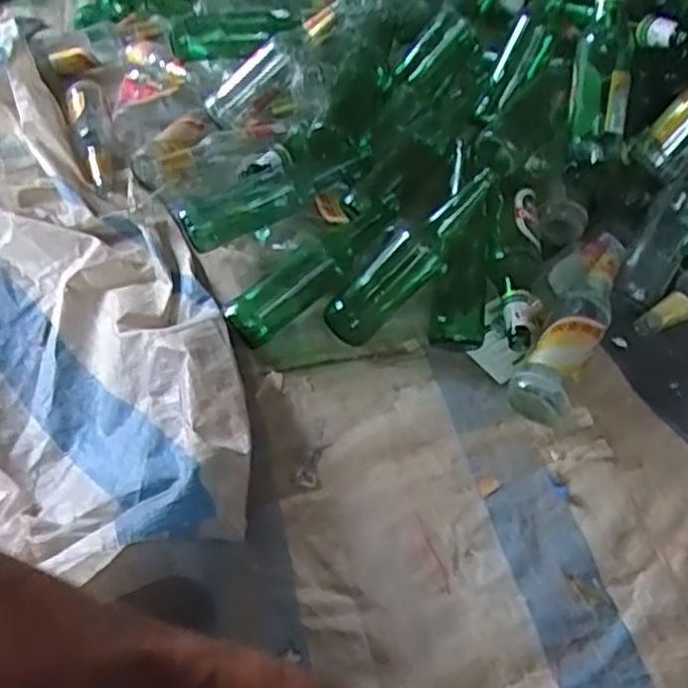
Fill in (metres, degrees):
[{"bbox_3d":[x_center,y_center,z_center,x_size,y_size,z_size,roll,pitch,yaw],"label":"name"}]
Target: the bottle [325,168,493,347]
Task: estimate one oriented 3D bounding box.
[{"bbox_3d":[0.077,-0.109,0.905,0.263,0.060,0.066,-46,52,19],"label":"bottle"}]

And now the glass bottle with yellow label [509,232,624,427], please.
[{"bbox_3d":[0.286,-0.032,0.920,0.078,0.069,0.297,19,52,14],"label":"glass bottle with yellow label"}]

